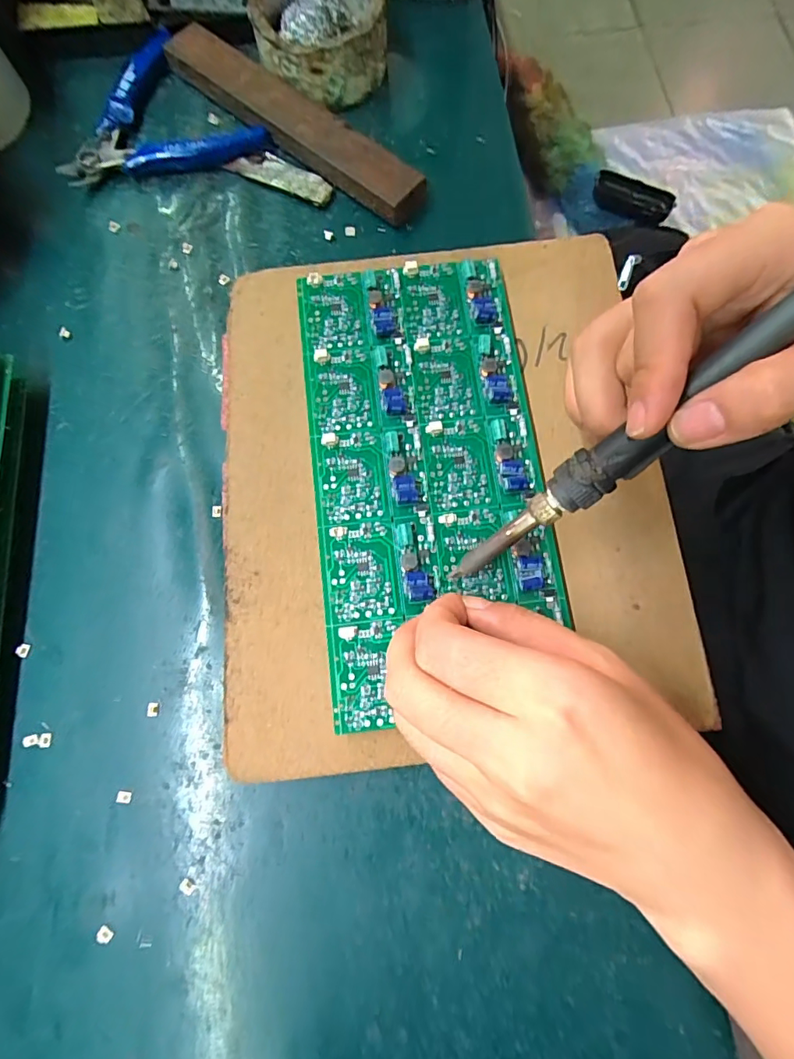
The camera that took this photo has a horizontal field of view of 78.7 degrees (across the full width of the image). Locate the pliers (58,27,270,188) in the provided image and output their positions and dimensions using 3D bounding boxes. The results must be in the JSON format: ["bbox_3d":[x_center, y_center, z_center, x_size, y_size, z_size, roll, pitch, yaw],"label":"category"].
[{"bbox_3d":[-0.154,-0.278,0.314,0.127,0.012,0.108,-11,76,-2],"label":"pliers"}]

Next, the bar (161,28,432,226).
[{"bbox_3d":[-0.067,-0.258,0.305,0.200,0.017,0.033,39,80,10],"label":"bar"}]

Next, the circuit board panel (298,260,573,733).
[{"bbox_3d":[0.013,-0.031,0.227,0.104,0.008,0.216,-7,76,-1],"label":"circuit board panel"}]

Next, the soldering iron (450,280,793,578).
[{"bbox_3d":[0.093,-0.040,0.166,0.194,0.013,0.017,-43,77,26],"label":"soldering iron"}]

